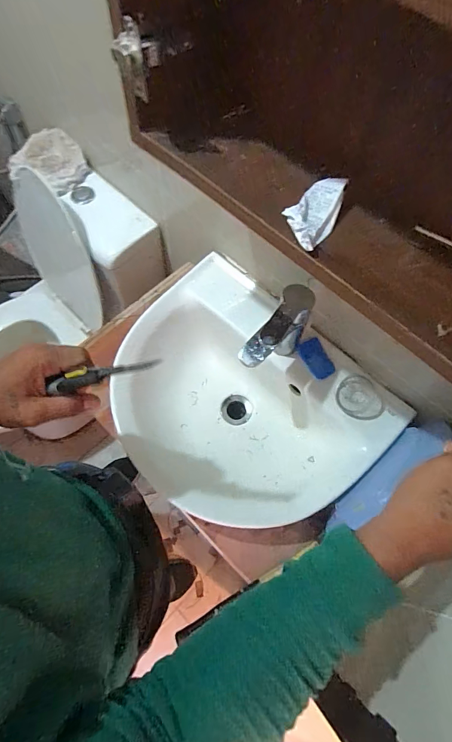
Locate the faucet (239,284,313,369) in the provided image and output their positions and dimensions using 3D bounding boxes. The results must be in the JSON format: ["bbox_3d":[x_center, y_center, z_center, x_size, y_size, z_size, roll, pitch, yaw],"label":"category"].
[{"bbox_3d":[0.078,-0.052,0.603,0.142,0.152,0.049,-41,73,-19],"label":"faucet"}]

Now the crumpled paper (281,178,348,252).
[{"bbox_3d":[0.091,-0.160,0.379,0.044,0.025,0.082,37,68,13],"label":"crumpled paper"}]

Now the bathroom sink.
[{"bbox_3d":[0.019,0.055,0.704,0.346,0.162,0.479,-41,74,-19],"label":"bathroom sink"}]

